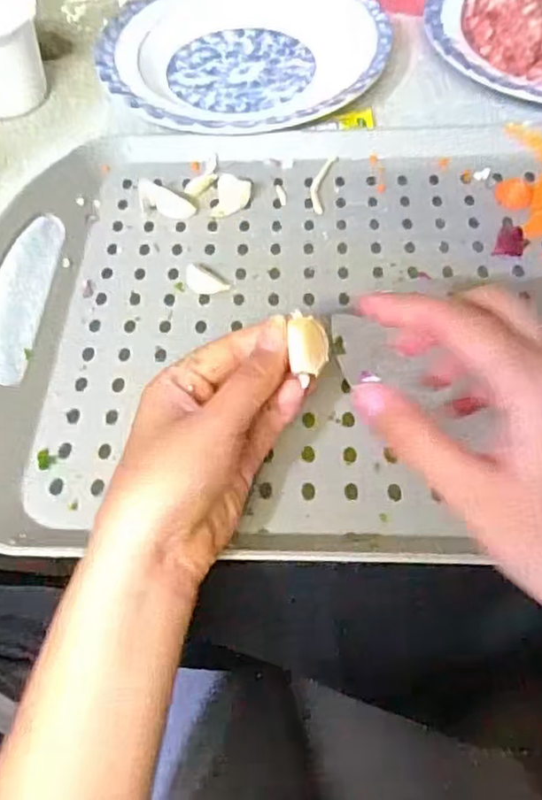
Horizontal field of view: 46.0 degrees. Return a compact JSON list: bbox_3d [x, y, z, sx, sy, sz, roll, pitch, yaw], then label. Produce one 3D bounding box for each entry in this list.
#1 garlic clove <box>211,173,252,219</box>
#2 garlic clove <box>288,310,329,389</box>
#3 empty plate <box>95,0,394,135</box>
[{"bbox_3d":[-0.026,-0.135,0.421,0.022,0.008,0.031,6,61,8],"label":"garlic clove"},{"bbox_3d":[0.015,-0.024,0.273,0.016,0.014,0.027,-3,89,-18],"label":"garlic clove"},{"bbox_3d":[-0.021,-0.269,0.490,0.209,0.024,0.204,-2,60,3],"label":"empty plate"}]

